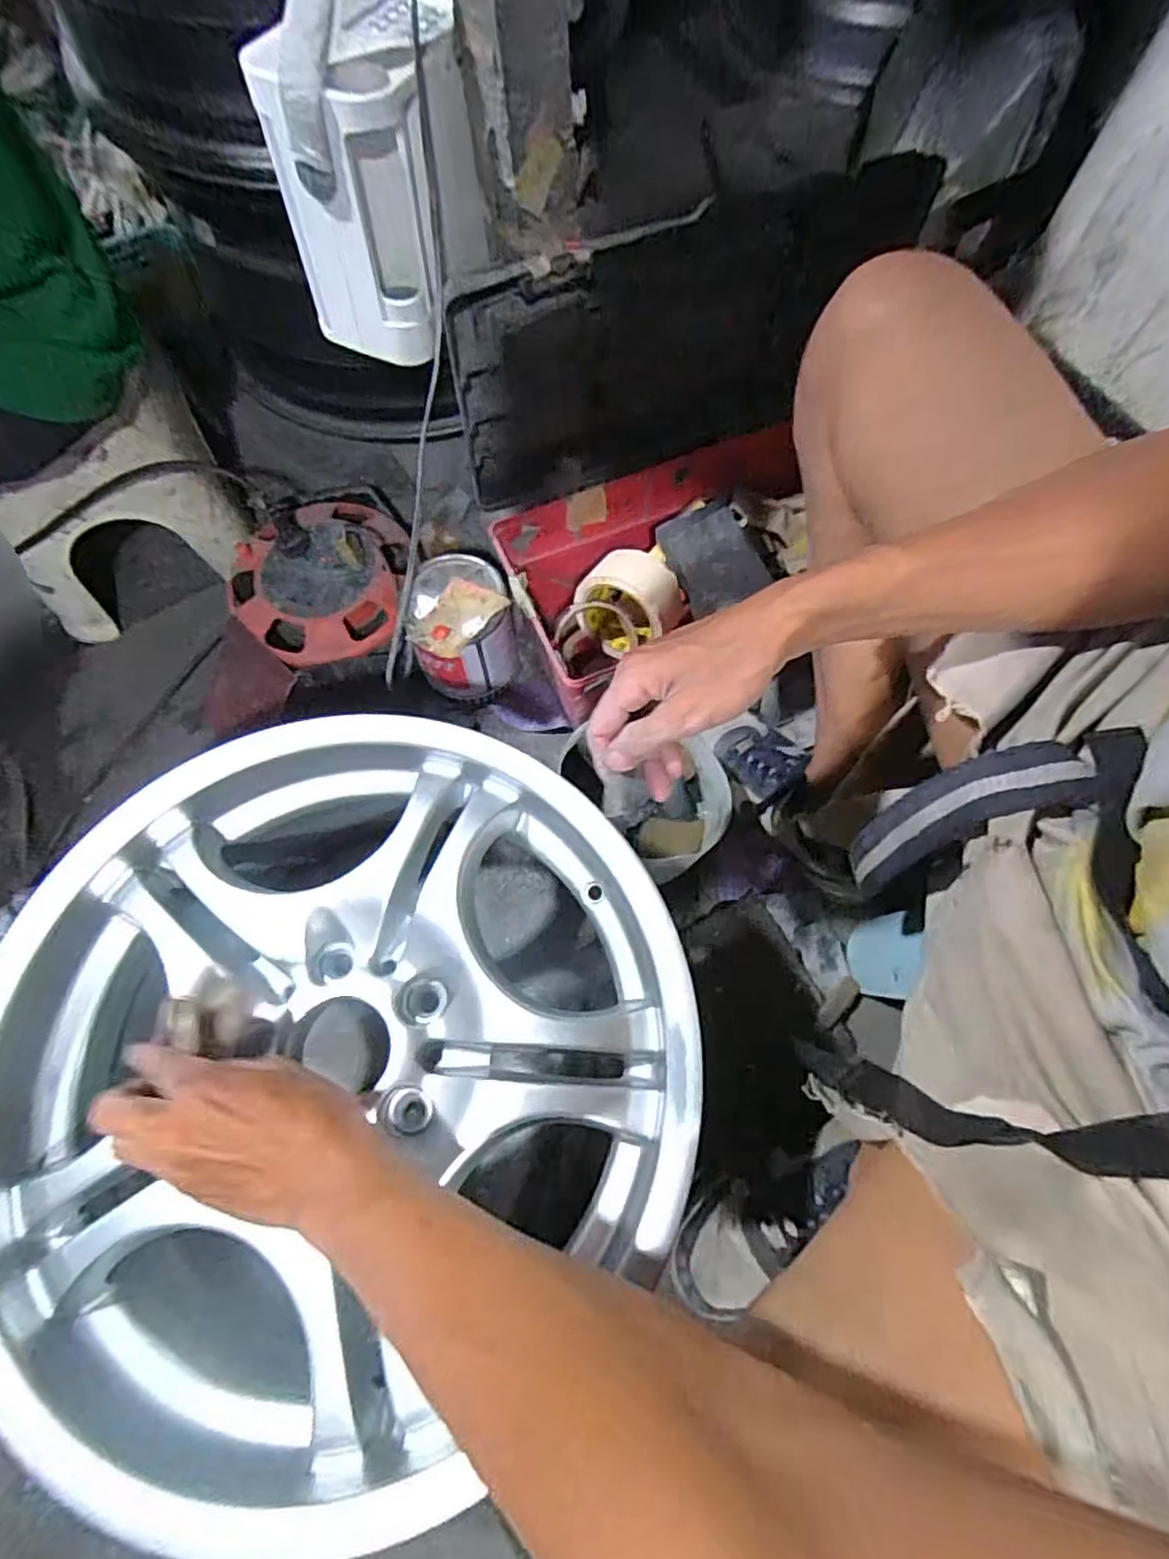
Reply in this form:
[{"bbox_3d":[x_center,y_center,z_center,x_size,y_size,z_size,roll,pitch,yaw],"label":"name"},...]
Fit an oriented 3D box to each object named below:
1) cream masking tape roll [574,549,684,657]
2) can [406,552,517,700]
[{"bbox_3d":[0.047,-0.180,0.665,0.104,0.091,0.076,12,70,4],"label":"cream masking tape roll"},{"bbox_3d":[-0.125,-0.153,0.668,0.097,0.114,0.100,0,69,0],"label":"can"}]

